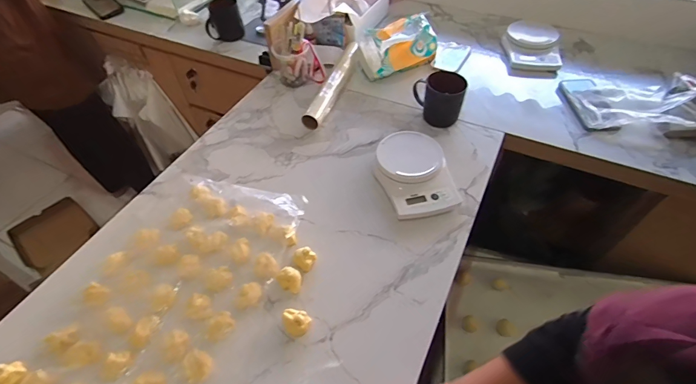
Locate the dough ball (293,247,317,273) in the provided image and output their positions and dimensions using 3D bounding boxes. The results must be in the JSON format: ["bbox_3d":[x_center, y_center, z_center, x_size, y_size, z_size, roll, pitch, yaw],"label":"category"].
[{"bbox_3d":[-0.072,0.108,0.612,0.035,0.017,0.036,0,49,0],"label":"dough ball"}]

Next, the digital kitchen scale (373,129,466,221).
[{"bbox_3d":[0.127,-0.037,0.707,0.141,0.045,0.183,-7,49,-5],"label":"digital kitchen scale"}]

